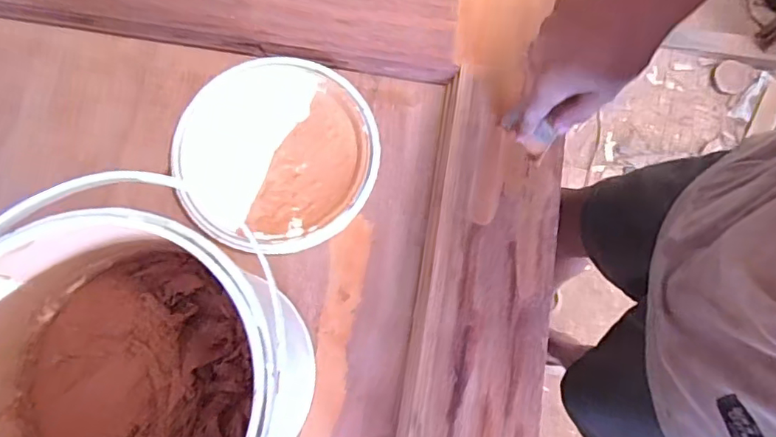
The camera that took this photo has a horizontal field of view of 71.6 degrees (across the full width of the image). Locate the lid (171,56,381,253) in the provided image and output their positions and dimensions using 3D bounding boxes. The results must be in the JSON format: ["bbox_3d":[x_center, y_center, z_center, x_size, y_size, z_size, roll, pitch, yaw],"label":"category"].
[{"bbox_3d":[-0.097,-0.059,0.473,0.169,0.015,0.173,0,76,0],"label":"lid"}]

